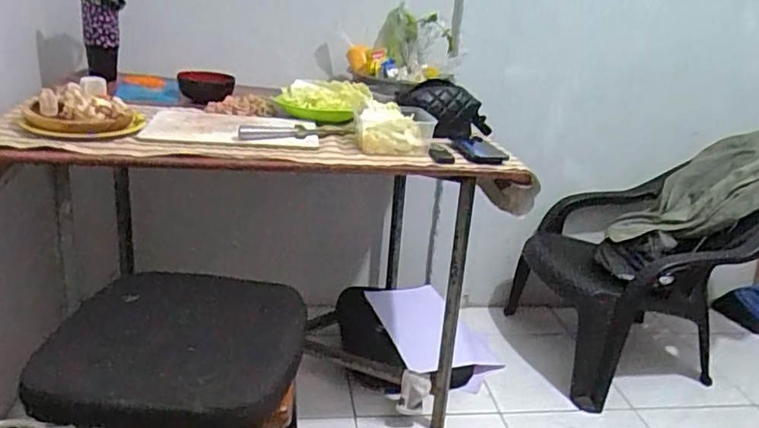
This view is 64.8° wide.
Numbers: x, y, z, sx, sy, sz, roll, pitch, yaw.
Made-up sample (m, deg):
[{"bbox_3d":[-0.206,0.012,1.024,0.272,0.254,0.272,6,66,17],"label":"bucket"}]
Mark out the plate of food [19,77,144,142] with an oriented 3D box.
[{"bbox_3d":[-0.566,-0.205,1.158,0.180,0.079,0.179,5,20,-2],"label":"plate of food"}]

